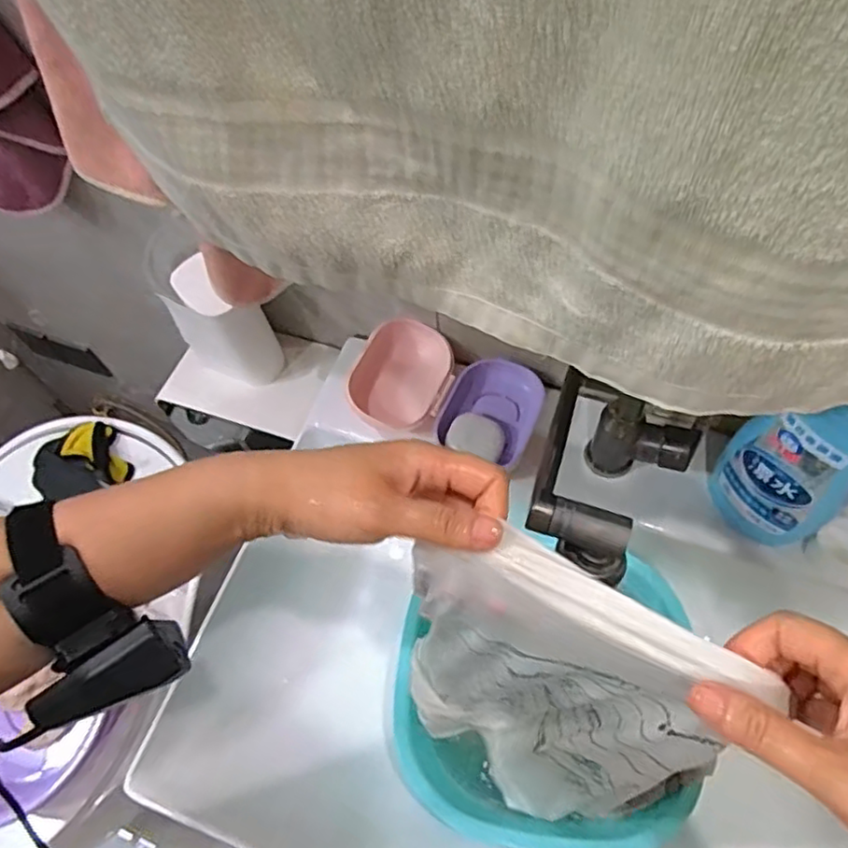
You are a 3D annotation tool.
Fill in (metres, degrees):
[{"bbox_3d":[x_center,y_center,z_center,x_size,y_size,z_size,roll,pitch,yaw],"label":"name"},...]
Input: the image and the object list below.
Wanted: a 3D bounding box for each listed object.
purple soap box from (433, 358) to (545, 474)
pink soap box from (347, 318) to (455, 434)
[{"bbox_3d":[0.069,-0.012,0.670,0.091,0.031,0.110,20,65,14],"label":"purple soap box"},{"bbox_3d":[-0.019,-0.050,0.683,0.096,0.040,0.126,21,65,14],"label":"pink soap box"}]

